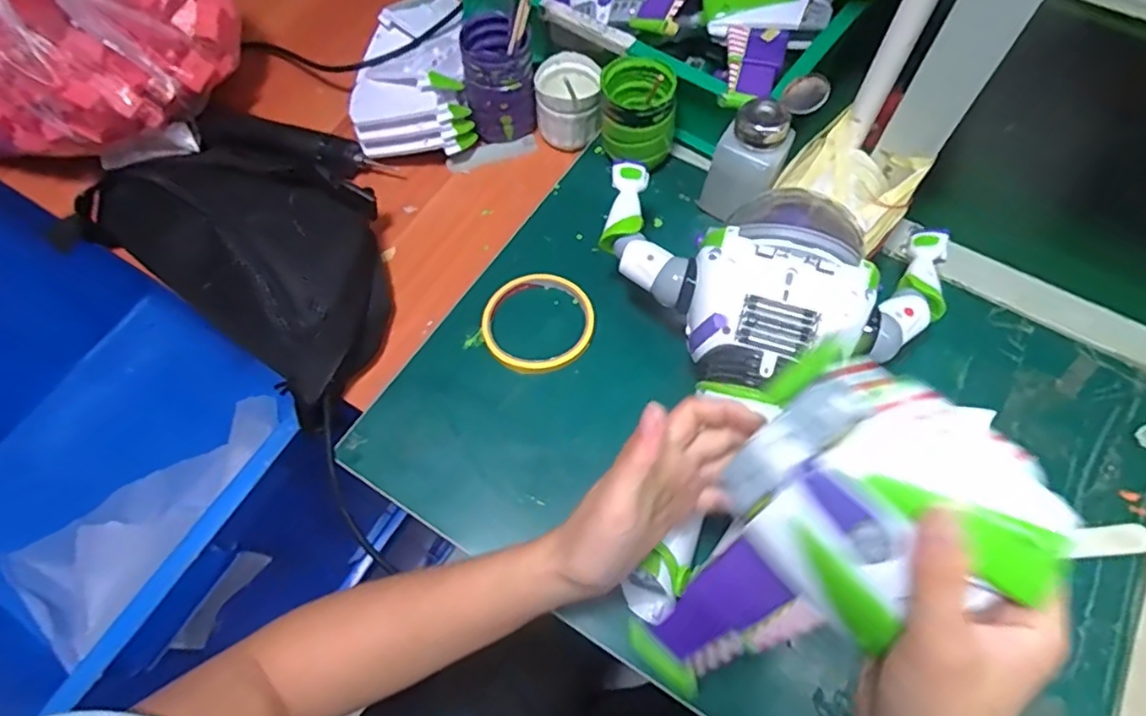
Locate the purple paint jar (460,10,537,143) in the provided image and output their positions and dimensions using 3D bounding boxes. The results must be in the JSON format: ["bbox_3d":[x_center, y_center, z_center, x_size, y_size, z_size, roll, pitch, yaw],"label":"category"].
[{"bbox_3d":[-0.073,-0.256,0.570,0.060,0.097,0.062,-1,64,1],"label":"purple paint jar"}]

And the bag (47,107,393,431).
[{"bbox_3d":[-0.275,-0.118,0.514,0.299,0.088,0.227,25,67,13],"label":"bag"}]

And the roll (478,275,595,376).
[{"bbox_3d":[-0.028,-0.031,0.495,0.089,0.012,0.087,-1,64,1],"label":"roll"}]

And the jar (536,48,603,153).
[{"bbox_3d":[-0.004,-0.245,0.582,0.059,0.060,0.067,-2,64,1],"label":"jar"}]

